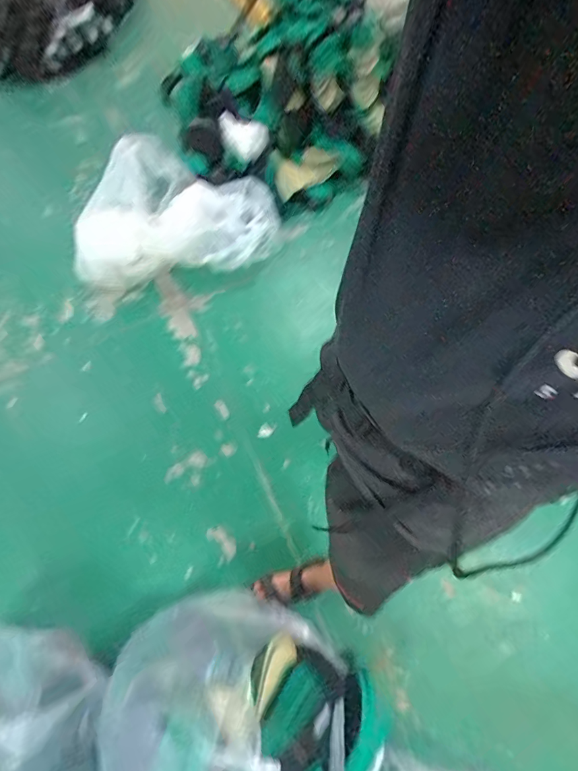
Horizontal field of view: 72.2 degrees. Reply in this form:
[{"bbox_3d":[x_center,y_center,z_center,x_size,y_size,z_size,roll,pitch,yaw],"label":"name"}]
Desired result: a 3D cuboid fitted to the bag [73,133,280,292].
[{"bbox_3d":[-0.422,-0.701,1.494,0.722,0.253,0.551,-12,65,-3],"label":"bag"}]

